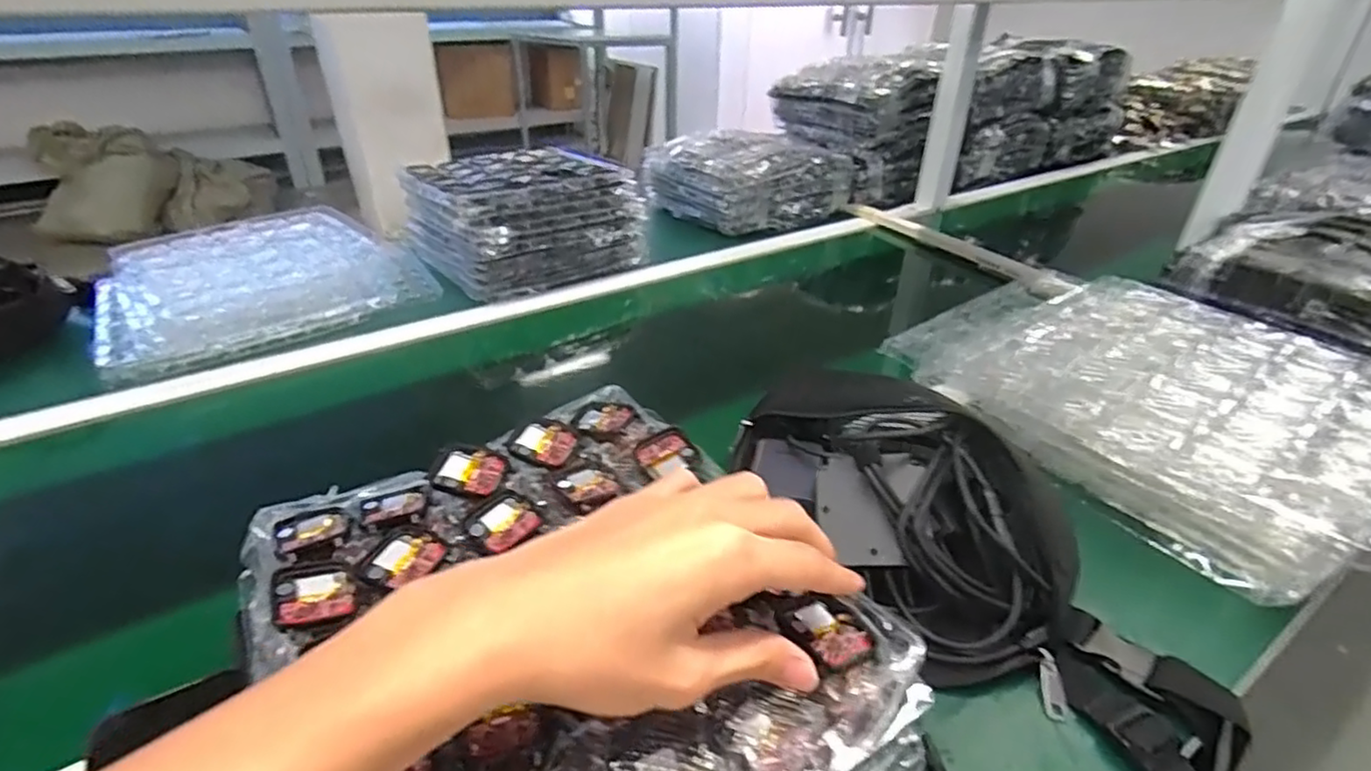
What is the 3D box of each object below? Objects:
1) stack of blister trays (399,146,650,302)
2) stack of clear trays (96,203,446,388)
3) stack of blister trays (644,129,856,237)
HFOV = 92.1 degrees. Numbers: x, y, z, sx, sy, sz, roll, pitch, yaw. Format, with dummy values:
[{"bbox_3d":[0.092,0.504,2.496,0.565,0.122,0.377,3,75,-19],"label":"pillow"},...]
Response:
[{"bbox_3d":[-0.253,-0.259,0.990,0.277,0.124,0.297,-24,40,-33],"label":"stack of blister trays"},{"bbox_3d":[-0.562,-0.143,0.864,0.354,0.051,0.349,-26,41,-36],"label":"stack of clear trays"},{"bbox_3d":[0.115,-0.384,1.203,0.295,0.116,0.246,-19,38,-29],"label":"stack of blister trays"}]

